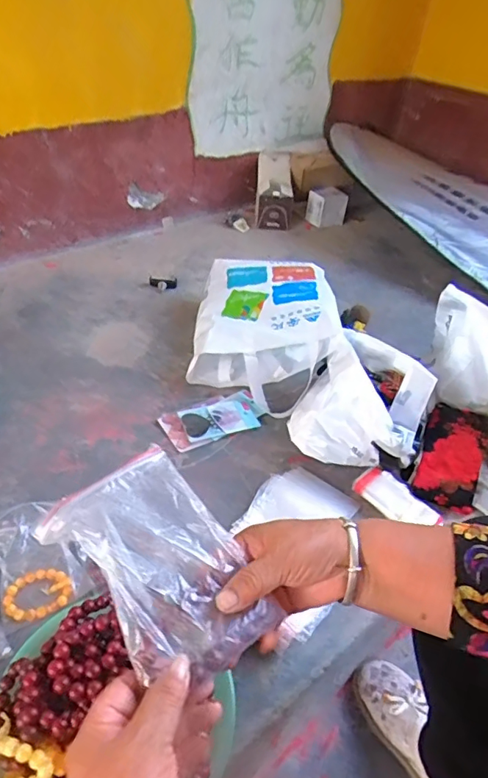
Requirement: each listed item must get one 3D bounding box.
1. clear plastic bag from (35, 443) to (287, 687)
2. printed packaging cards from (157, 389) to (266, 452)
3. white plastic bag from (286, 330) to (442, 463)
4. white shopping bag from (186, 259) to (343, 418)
[{"bbox_3d":[-0.056,0.122,0.354,0.100,0.013,0.154,-32,73,-35],"label":"clear plastic bag"},{"bbox_3d":[-0.051,0.053,0.913,0.180,0.011,0.098,-18,45,-25],"label":"printed packaging cards"},{"bbox_3d":[0.209,0.013,0.874,0.200,0.155,0.199,19,42,17],"label":"white plastic bag"},{"bbox_3d":[0.041,-0.130,1.035,0.271,0.146,0.356,6,40,2],"label":"white shopping bag"}]

